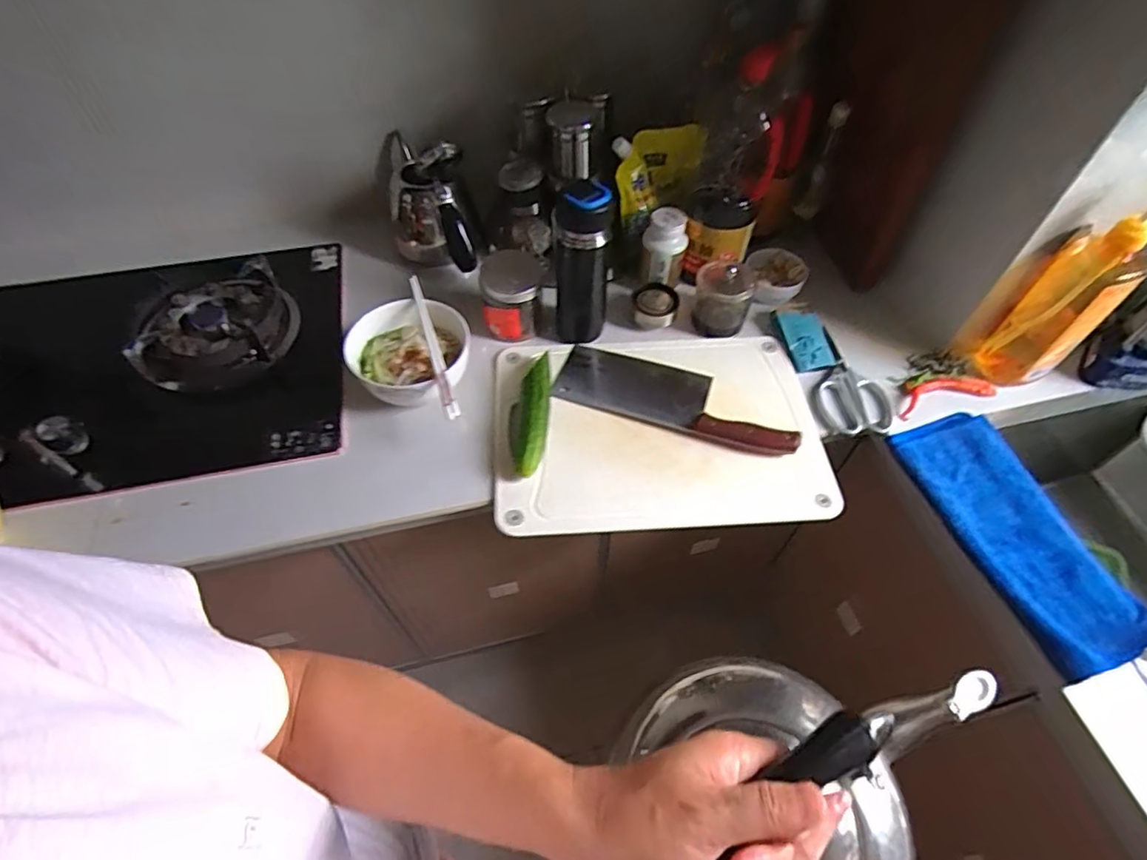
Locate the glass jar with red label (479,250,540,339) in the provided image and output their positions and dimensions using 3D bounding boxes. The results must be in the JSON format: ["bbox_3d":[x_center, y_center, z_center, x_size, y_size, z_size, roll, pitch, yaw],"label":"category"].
[{"bbox_3d":[-0.086,-0.191,0.806,0.075,0.101,0.090,-6,55,-5],"label":"glass jar with red label"}]

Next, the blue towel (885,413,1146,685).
[{"bbox_3d":[0.499,0.108,0.659,0.141,0.018,0.301,-14,56,-10],"label":"blue towel"}]

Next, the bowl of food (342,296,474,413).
[{"bbox_3d":[-0.207,-0.095,0.752,0.146,0.077,0.139,0,55,0],"label":"bowl of food"}]

